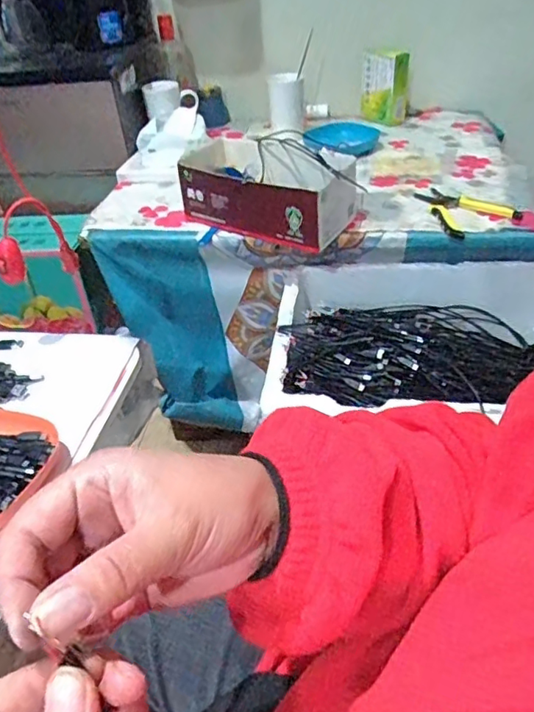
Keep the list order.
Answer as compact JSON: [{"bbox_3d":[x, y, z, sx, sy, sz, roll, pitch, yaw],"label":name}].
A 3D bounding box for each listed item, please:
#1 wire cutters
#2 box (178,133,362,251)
[{"bbox_3d":[0.306,-0.229,0.863,0.113,0.024,0.134,-12,39,-8],"label":"wire cutters"},{"bbox_3d":[0.004,-0.257,0.864,0.264,0.101,0.140,21,46,29],"label":"box"}]

